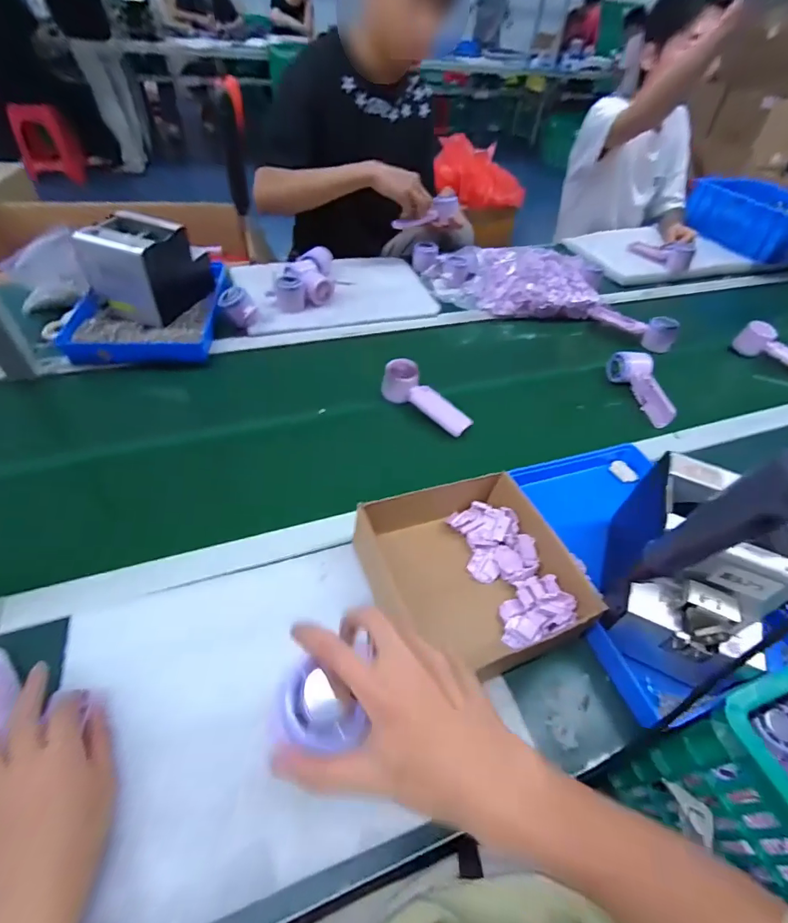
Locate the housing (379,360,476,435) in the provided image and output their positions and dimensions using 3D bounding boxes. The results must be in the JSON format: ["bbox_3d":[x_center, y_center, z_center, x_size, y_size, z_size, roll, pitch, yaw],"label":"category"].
[{"bbox_3d":[0.055,-0.105,0.696,0.160,0.052,0.055,32,53,20],"label":"housing"}]

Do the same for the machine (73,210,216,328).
[{"bbox_3d":[-0.450,-0.367,0.803,0.138,0.139,0.176,12,49,5],"label":"machine"}]

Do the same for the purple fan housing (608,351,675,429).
[{"bbox_3d":[0.452,-0.135,0.777,0.048,0.055,0.160,-12,51,-16],"label":"purple fan housing"}]

